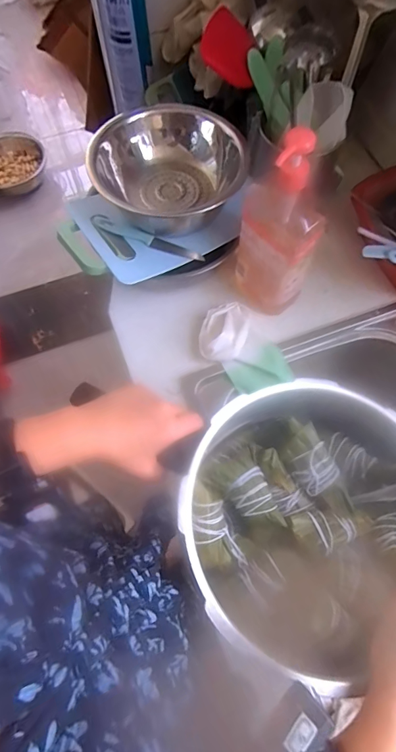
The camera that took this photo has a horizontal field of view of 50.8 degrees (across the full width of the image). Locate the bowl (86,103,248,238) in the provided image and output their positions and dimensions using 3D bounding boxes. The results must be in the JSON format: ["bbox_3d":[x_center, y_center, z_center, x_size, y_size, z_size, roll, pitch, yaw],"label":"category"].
[{"bbox_3d":[-0.047,-0.306,0.618,0.200,0.081,0.208,-8,67,-2],"label":"bowl"}]

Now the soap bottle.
[{"bbox_3d":[0.108,-0.191,0.559,0.104,0.273,0.075,8,67,5],"label":"soap bottle"}]

